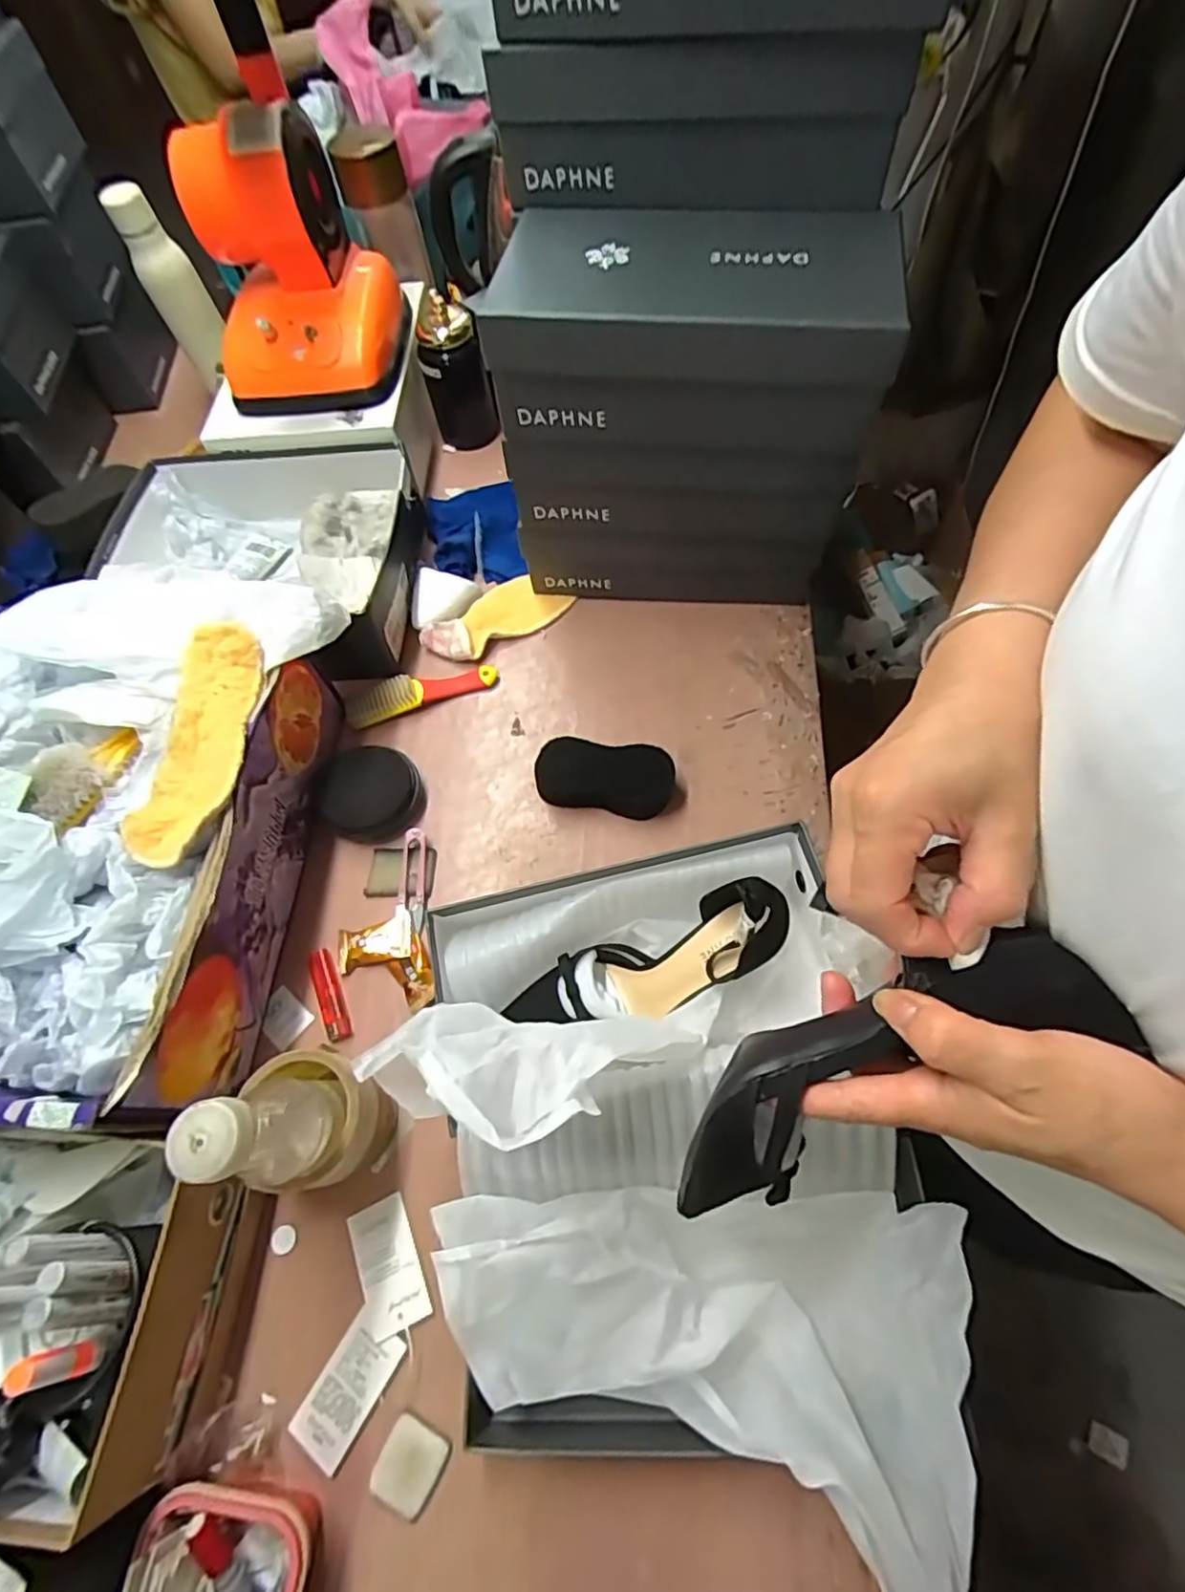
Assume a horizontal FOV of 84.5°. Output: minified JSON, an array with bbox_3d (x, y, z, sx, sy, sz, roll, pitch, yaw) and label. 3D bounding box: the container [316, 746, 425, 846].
[{"bbox_3d":[-0.209,-0.002,0.616,0.089,0.043,0.081,-2,64,3],"label":"container"}]

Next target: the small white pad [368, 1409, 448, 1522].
[{"bbox_3d":[-0.118,0.432,0.421,0.038,0.008,0.042,25,68,15],"label":"small white pad"}]

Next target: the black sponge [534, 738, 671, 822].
[{"bbox_3d":[0.011,-0.018,0.617,0.126,0.038,0.057,8,65,8],"label":"black sponge"}]

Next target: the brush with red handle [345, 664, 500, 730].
[{"bbox_3d":[-0.178,-0.112,0.682,0.155,0.028,0.034,-23,65,-7],"label":"brush with red handle"}]

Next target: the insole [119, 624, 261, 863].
[{"bbox_3d":[-0.300,-0.045,0.500,0.066,0.026,0.200,1,64,5],"label":"insole"}]

